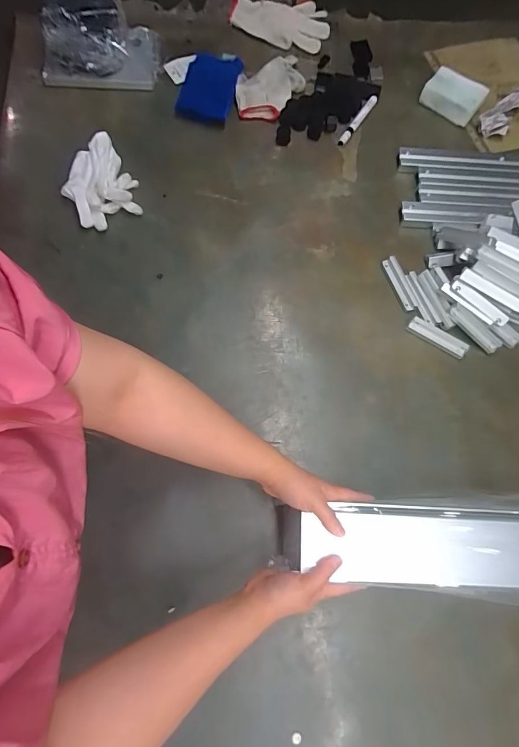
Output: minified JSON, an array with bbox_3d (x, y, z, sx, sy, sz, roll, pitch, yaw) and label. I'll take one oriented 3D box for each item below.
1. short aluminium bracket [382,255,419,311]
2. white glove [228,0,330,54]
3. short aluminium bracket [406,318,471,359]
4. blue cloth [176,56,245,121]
[{"bbox_3d":[0.242,-0.154,0.635,0.024,0.012,0.099,-18,73,-8],"label":"short aluminium bracket"},{"bbox_3d":[0.046,-0.774,0.815,0.210,0.038,0.138,21,72,5],"label":"white glove"},{"bbox_3d":[0.292,-0.059,0.607,0.098,0.005,0.027,31,101,8],"label":"short aluminium bracket"},{"bbox_3d":[-0.103,-0.568,0.731,0.109,0.025,0.154,11,71,2],"label":"blue cloth"}]

